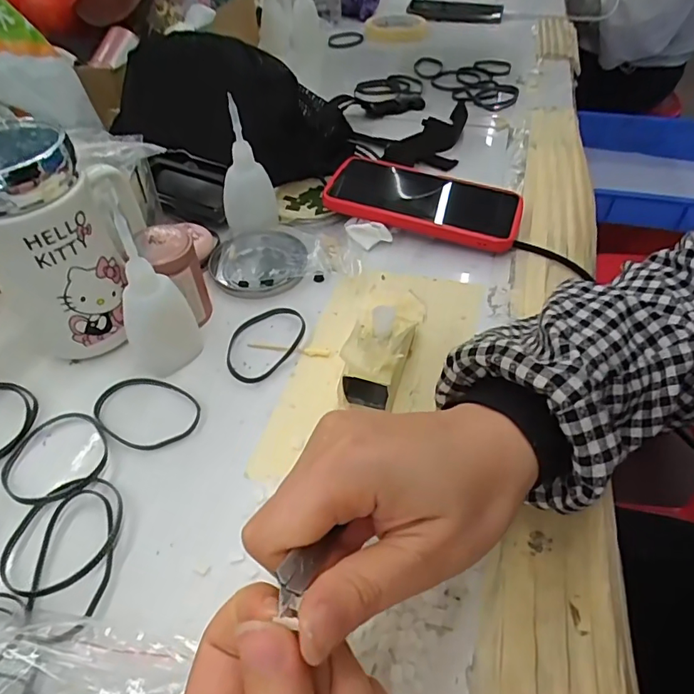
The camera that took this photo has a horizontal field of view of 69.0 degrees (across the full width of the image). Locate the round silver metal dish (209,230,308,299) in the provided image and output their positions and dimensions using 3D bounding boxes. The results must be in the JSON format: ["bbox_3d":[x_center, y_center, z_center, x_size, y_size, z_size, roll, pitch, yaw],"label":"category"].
[{"bbox_3d":[-0.072,-0.072,0.416,0.078,0.009,0.079,0,47,1],"label":"round silver metal dish"}]

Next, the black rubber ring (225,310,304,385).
[{"bbox_3d":[-0.061,-0.005,0.357,0.048,0.005,0.069,24,52,22],"label":"black rubber ring"}]

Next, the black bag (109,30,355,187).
[{"bbox_3d":[-0.114,-0.245,0.502,0.235,0.113,0.083,18,50,17],"label":"black bag"}]

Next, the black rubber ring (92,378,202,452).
[{"bbox_3d":[-0.126,0.040,0.318,0.068,0.004,0.049,18,50,17],"label":"black rubber ring"}]

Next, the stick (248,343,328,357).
[{"bbox_3d":[-0.041,0.001,0.353,0.058,0.004,0.006,6,48,7],"label":"stick"}]

